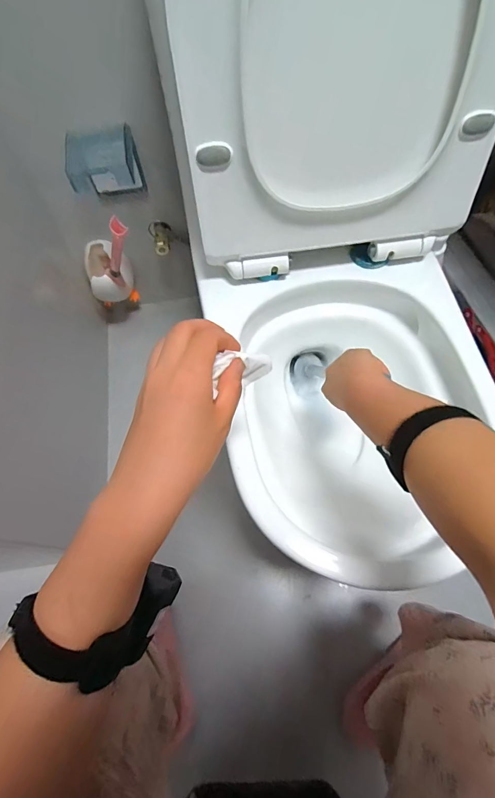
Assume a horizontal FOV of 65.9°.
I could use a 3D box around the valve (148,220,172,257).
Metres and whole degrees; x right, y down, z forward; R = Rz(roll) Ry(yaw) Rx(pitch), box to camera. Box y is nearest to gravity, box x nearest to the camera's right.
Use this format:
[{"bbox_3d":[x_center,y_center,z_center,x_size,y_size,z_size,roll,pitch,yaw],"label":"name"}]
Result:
[{"bbox_3d":[-0.186,-0.350,0.836,0.049,0.041,0.070,-16,66,-5],"label":"valve"}]

